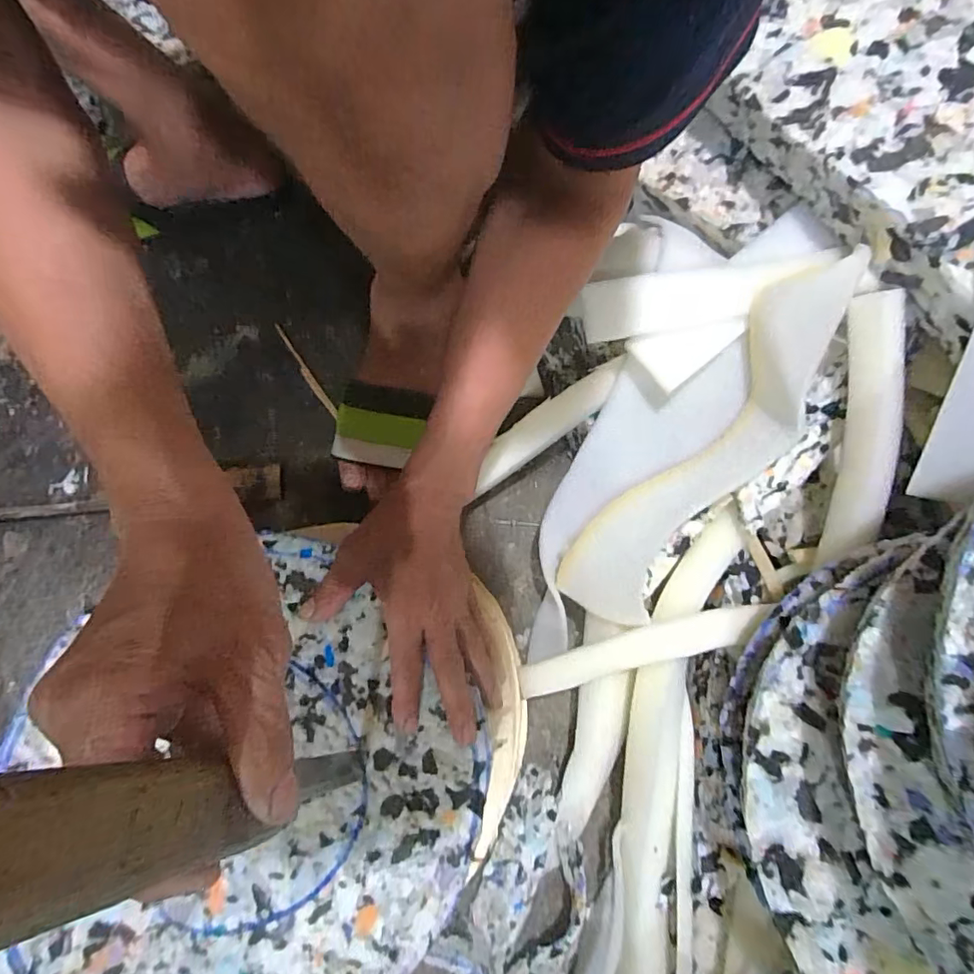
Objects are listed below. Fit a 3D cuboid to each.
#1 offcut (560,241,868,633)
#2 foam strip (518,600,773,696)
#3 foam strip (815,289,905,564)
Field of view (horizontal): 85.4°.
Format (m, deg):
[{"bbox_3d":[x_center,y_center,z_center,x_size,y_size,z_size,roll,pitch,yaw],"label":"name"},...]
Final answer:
[{"bbox_3d":[0.166,-0.028,0.390,0.075,0.050,0.308,37,101,10],"label":"offcut"},{"bbox_3d":[0.119,0.128,0.414,0.189,0.013,0.028,-19,74,10],"label":"foam strip"},{"bbox_3d":[0.261,-0.039,0.359,0.039,0.025,0.176,0,100,-1],"label":"foam strip"}]

